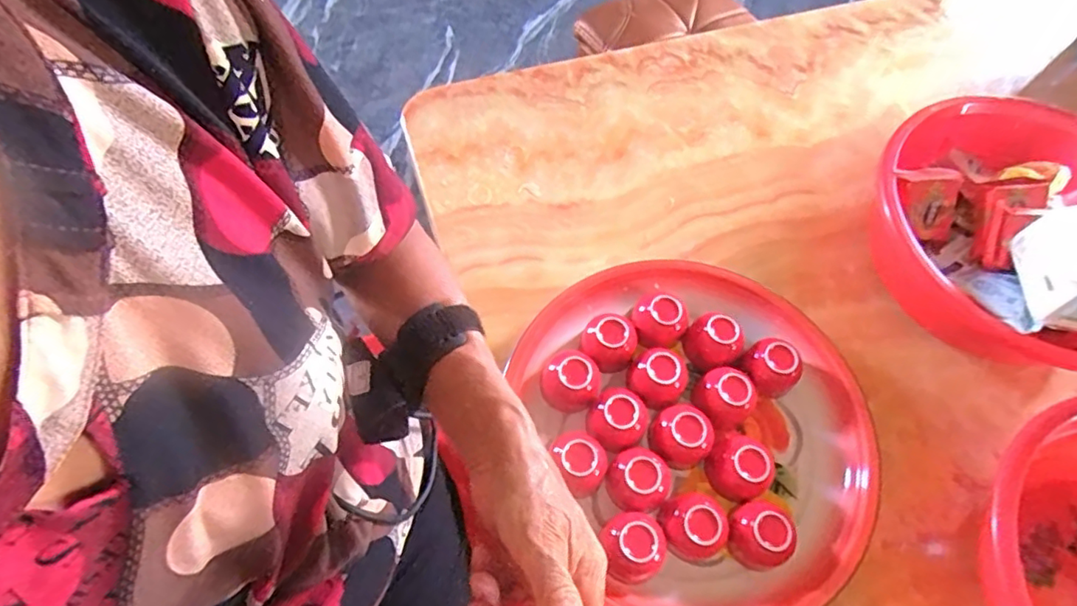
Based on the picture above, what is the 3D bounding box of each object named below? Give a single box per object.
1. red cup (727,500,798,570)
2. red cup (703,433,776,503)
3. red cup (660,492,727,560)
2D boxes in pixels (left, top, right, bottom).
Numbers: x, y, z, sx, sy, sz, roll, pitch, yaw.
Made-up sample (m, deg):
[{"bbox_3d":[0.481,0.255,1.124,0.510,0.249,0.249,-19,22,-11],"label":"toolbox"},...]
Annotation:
[{"bbox_3d":[0.186,0.195,0.499,0.048,0.041,0.047,1,63,-2],"label":"red cup"},{"bbox_3d":[0.177,0.143,0.520,0.055,0.045,0.058,1,63,-2],"label":"red cup"},{"bbox_3d":[0.131,0.186,0.496,0.049,0.044,0.051,1,63,-2],"label":"red cup"}]

